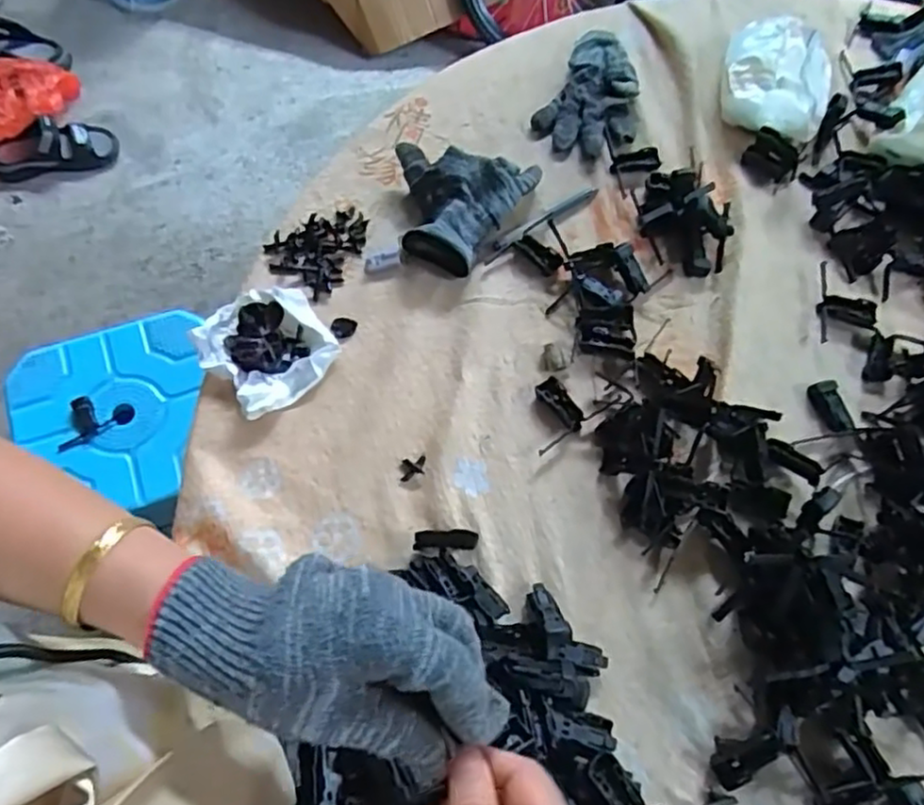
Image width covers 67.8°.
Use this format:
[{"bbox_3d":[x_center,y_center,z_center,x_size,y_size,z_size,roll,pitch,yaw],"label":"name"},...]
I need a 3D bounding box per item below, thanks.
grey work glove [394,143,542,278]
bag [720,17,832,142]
[{"bbox_3d":[-0.005,-0.179,0.618,0.129,0.041,0.126,14,65,4],"label":"grey work glove"},{"bbox_3d":[0.323,-0.335,0.699,0.112,0.049,0.149,24,66,8],"label":"bag"}]

